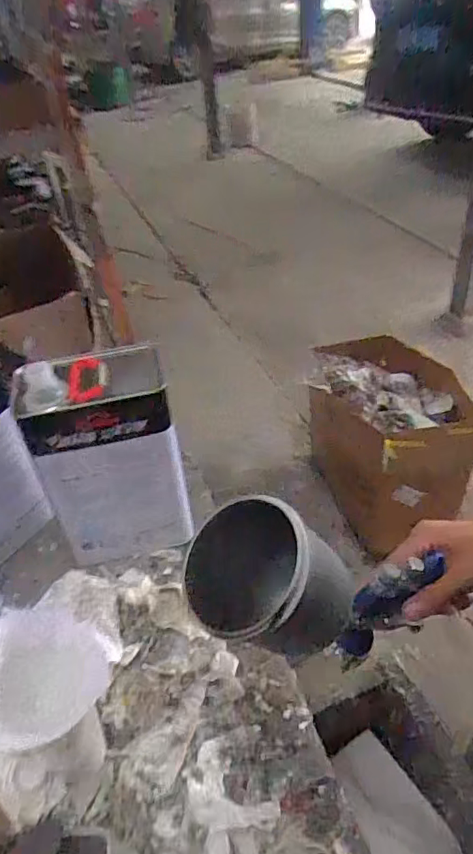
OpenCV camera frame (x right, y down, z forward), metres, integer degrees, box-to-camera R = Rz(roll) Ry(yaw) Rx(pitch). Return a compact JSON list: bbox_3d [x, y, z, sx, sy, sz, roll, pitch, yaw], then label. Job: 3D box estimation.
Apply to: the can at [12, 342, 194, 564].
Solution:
[{"bbox_3d":[-0.155,0.035,0.686,0.166,0.257,0.110,-10,41,-5],"label":"can"}]

